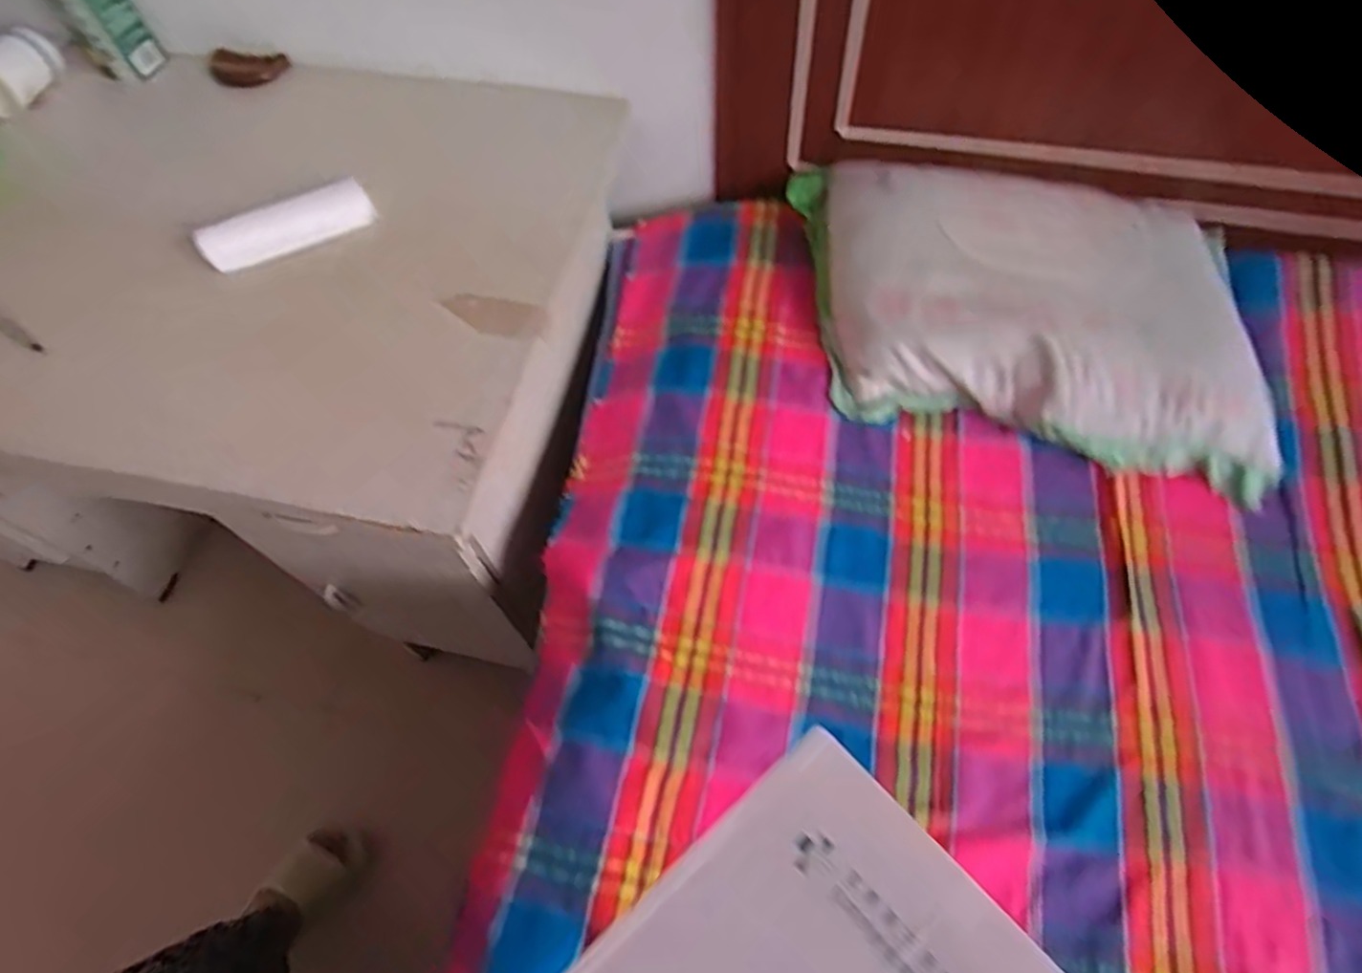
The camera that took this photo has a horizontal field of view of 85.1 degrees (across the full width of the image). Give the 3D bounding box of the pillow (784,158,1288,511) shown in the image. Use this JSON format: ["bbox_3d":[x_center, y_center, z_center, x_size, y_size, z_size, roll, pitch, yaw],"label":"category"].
[{"bbox_3d":[0.338,-0.184,0.731,0.486,0.098,0.284,12,64,10],"label":"pillow"}]

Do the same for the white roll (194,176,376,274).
[{"bbox_3d":[-0.381,-0.251,0.720,0.160,0.034,0.044,-25,63,-13],"label":"white roll"}]

